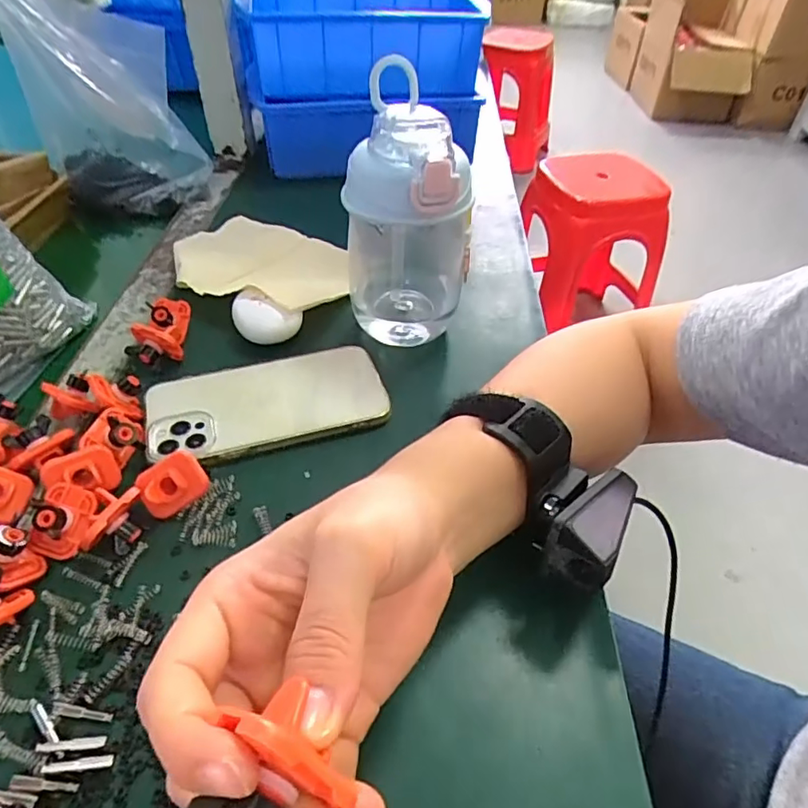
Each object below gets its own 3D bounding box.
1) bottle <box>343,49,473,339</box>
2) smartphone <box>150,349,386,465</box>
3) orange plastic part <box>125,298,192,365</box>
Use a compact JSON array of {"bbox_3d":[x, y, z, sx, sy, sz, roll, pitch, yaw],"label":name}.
[{"bbox_3d":[0.003,-0.115,0.371,0.081,0.148,0.079,2,44,-1],"label":"bottle"},{"bbox_3d":[-0.084,0.000,0.357,0.143,0.016,0.069,-12,46,-14],"label":"smartphone"},{"bbox_3d":[-0.169,-0.052,0.397,0.032,0.022,0.050,-2,45,-4],"label":"orange plastic part"}]

